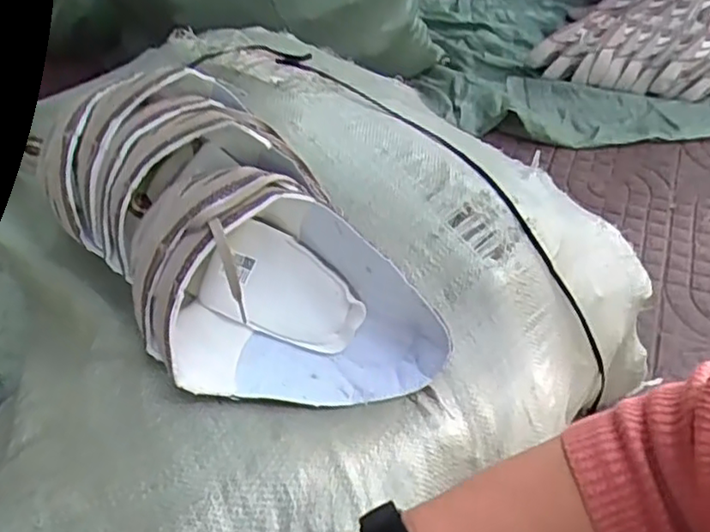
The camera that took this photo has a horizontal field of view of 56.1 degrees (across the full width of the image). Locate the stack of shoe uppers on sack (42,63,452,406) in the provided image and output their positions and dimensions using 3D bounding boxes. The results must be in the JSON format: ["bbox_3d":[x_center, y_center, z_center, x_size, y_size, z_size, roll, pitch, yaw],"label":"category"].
[{"bbox_3d":[-0.098,-0.012,0.560,0.195,0.210,0.295,-33,50,-28],"label":"stack of shoe uppers on sack"}]

